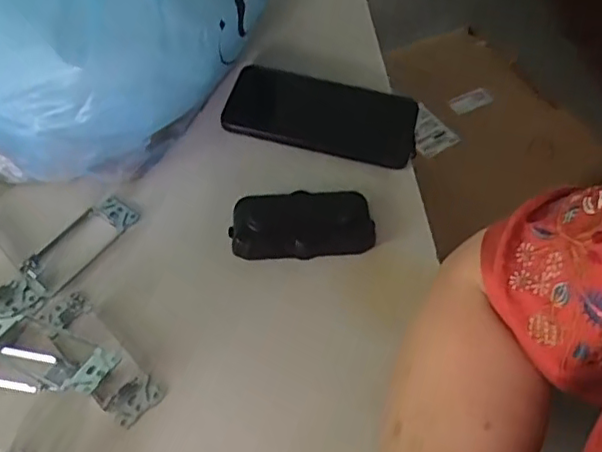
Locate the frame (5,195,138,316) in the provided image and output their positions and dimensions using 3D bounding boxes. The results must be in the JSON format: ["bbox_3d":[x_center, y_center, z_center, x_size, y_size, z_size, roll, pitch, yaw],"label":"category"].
[{"bbox_3d":[-0.178,0.017,0.446,0.039,0.021,0.116,33,61,17],"label":"frame"}]

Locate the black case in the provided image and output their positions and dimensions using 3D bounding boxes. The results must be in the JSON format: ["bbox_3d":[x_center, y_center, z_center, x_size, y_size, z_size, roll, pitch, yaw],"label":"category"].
[{"bbox_3d":[0.002,-0.001,0.462,0.108,0.025,0.053,-4,57,-7],"label":"black case"}]

